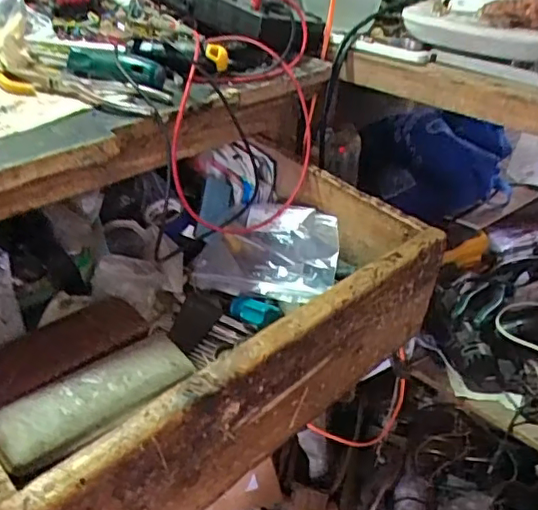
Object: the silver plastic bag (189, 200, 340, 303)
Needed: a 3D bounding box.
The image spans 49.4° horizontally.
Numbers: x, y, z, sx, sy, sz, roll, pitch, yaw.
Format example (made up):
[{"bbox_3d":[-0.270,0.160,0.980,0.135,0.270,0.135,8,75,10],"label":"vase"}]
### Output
[{"bbox_3d":[0.002,-0.007,0.574,0.143,0.031,0.103,9,65,24],"label":"silver plastic bag"}]

